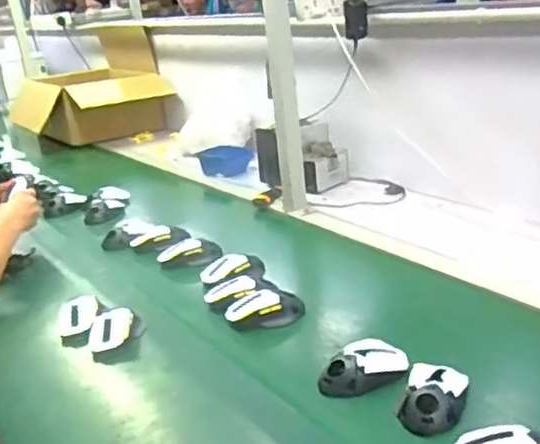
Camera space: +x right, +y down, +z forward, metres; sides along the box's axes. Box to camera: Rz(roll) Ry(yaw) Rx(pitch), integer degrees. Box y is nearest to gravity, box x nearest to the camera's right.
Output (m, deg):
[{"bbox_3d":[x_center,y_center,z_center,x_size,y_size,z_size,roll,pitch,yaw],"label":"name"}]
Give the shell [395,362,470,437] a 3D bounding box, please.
[{"bbox_3d":[0.188,0.203,0.812,0.069,0.044,0.096,2,22,26],"label":"shell"}]

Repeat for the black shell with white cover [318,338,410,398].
[{"bbox_3d":[0.116,0.181,0.887,0.116,0.039,0.076,-9,19,-3],"label":"black shell with white cover"}]

